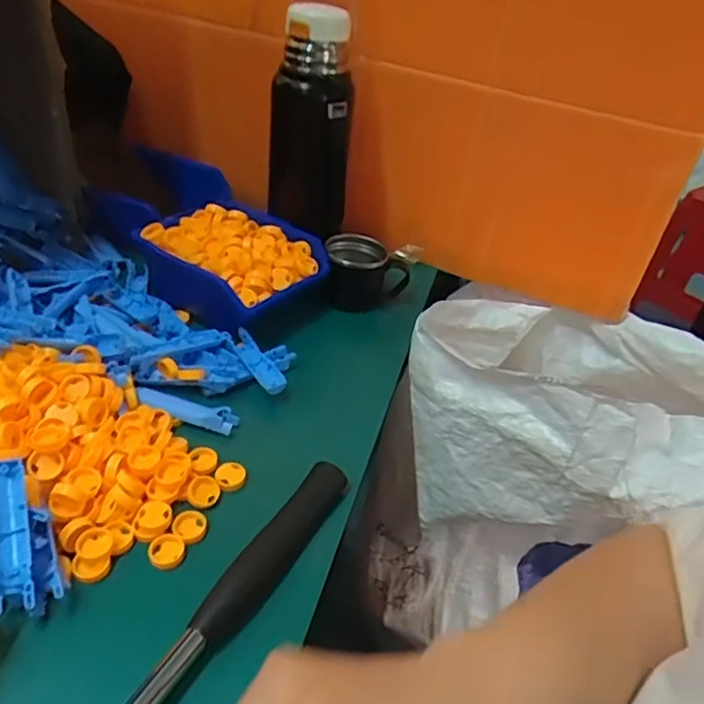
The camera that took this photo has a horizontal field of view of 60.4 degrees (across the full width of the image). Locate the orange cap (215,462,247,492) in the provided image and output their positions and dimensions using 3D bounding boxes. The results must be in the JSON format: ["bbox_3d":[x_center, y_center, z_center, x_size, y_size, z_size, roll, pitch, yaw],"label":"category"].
[{"bbox_3d":[-0.081,0.083,0.402,0.019,0.010,0.021,-6,39,-17],"label":"orange cap"}]

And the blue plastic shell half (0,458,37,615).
[{"bbox_3d":[-0.179,0.094,0.316,0.018,0.008,0.077,-9,69,-20],"label":"blue plastic shell half"}]

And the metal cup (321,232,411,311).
[{"bbox_3d":[0.013,-0.072,0.586,0.078,0.060,0.078,5,37,-4],"label":"metal cup"}]

